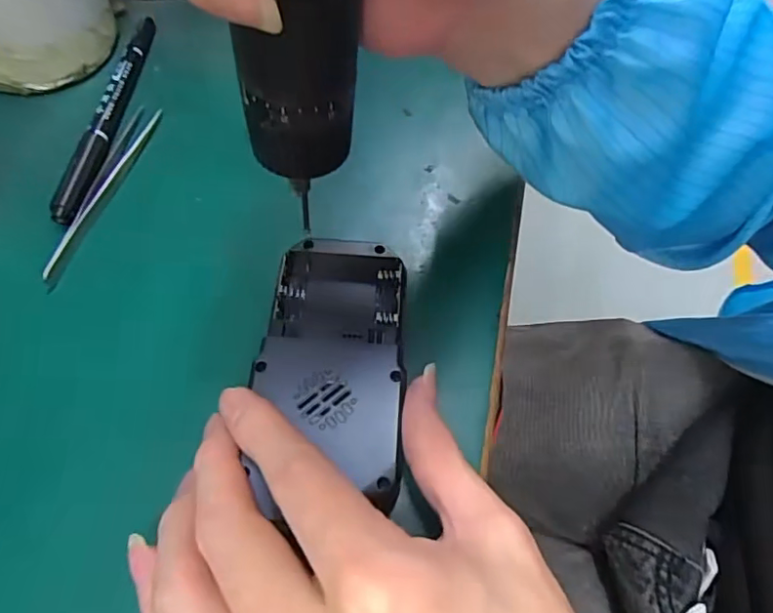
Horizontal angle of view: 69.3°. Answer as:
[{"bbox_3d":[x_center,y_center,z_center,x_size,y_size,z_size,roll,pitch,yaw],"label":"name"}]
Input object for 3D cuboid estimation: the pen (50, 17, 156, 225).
[{"bbox_3d":[-0.138,-0.094,0.278,0.015,0.016,0.125,6,62,1],"label":"pen"}]

